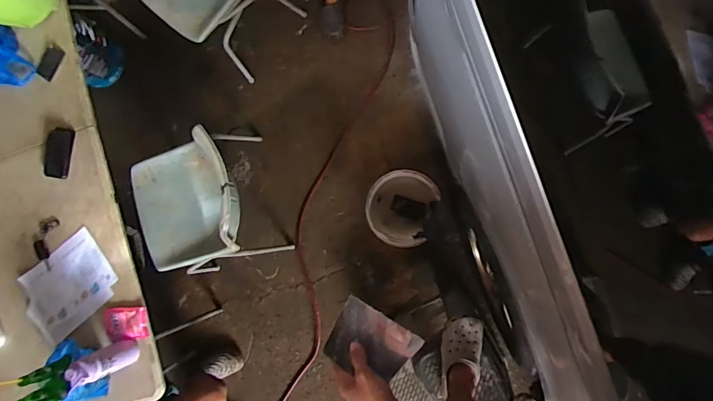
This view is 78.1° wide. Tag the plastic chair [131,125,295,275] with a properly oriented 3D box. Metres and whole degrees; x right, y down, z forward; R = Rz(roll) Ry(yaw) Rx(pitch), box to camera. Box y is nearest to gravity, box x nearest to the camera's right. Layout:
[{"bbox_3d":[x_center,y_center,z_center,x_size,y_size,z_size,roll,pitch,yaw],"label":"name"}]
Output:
[{"bbox_3d":[-0.590,0.033,1.745,0.507,0.665,0.497,-14,87,9],"label":"plastic chair"}]

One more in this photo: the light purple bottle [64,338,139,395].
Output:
[{"bbox_3d":[-0.726,0.468,1.268,0.064,0.219,0.081,-26,85,9],"label":"light purple bottle"}]

